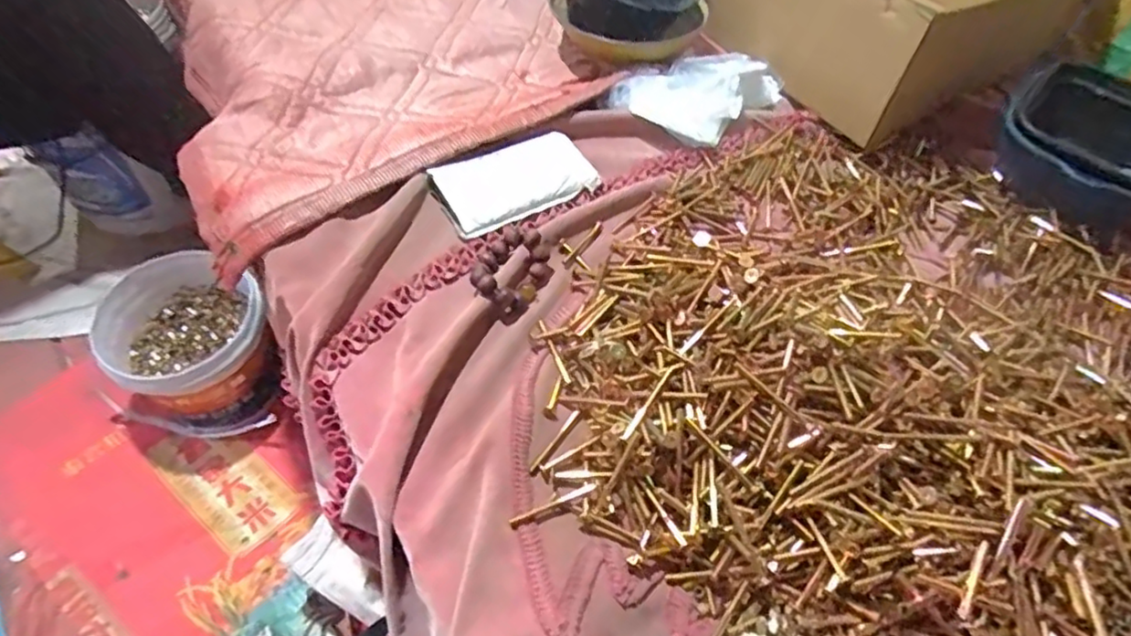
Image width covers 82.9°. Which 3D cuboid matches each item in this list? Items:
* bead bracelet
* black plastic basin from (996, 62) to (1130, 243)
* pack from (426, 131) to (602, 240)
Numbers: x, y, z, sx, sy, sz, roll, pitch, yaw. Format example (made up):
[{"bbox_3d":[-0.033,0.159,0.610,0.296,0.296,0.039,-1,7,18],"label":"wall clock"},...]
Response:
[{"bbox_3d":[-0.049,-0.049,0.579,0.068,0.024,0.090,28,58,14],"label":"bead bracelet"},{"bbox_3d":[0.568,-0.178,0.697,0.183,0.088,0.186,2,56,-3],"label":"black plastic basin"},{"bbox_3d":[-0.050,-0.141,0.650,0.161,0.017,0.080,-27,62,-21],"label":"pack"}]

